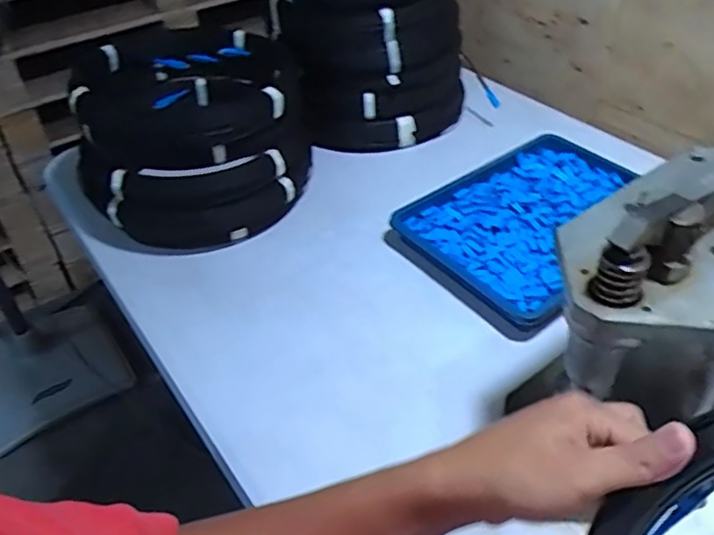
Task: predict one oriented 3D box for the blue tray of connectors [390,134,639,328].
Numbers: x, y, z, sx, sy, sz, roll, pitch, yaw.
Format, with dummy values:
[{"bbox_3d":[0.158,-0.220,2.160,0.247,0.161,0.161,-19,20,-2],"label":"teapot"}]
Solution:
[{"bbox_3d":[0.243,-0.065,0.792,0.325,0.035,0.235,-28,47,-25],"label":"blue tray of connectors"}]

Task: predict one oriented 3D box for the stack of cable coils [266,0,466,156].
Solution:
[{"bbox_3d":[0.009,-0.388,0.967,0.279,0.298,0.319,-11,42,-8],"label":"stack of cable coils"}]

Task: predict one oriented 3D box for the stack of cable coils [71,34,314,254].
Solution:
[{"bbox_3d":[-0.210,-0.172,0.822,0.280,0.211,0.280,-7,42,-5],"label":"stack of cable coils"}]

